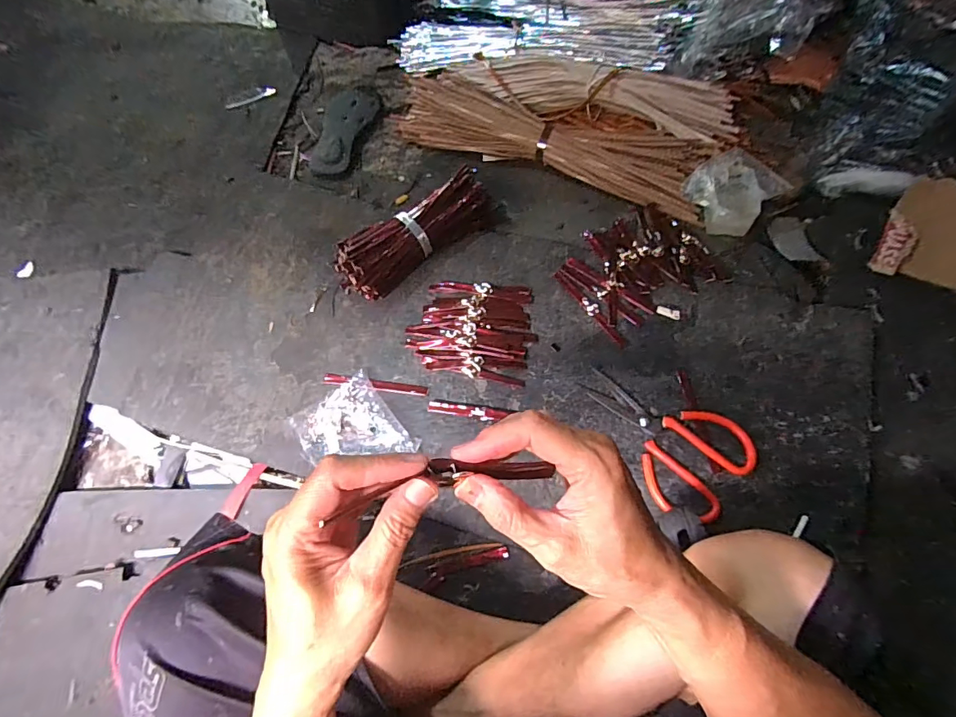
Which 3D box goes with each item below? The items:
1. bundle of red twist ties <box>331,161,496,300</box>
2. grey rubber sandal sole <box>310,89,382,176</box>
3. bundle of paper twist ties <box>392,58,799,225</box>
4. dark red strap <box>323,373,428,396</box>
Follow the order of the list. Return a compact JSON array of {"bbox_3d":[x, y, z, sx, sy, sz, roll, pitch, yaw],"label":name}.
[{"bbox_3d":[-0.092,-0.184,0.700,0.256,0.058,0.083,-35,72,-11],"label":"bundle of red twist ties"},{"bbox_3d":[-0.247,-0.420,0.853,0.090,0.019,0.229,9,67,2],"label":"grey rubber sandal sole"},{"bbox_3d":[0.177,-0.399,0.794,0.634,0.074,0.235,17,68,5],"label":"bundle of paper twist ties"},{"bbox_3d":[-0.142,0.036,0.642,0.148,0.007,0.016,9,67,2],"label":"dark red strap"}]

